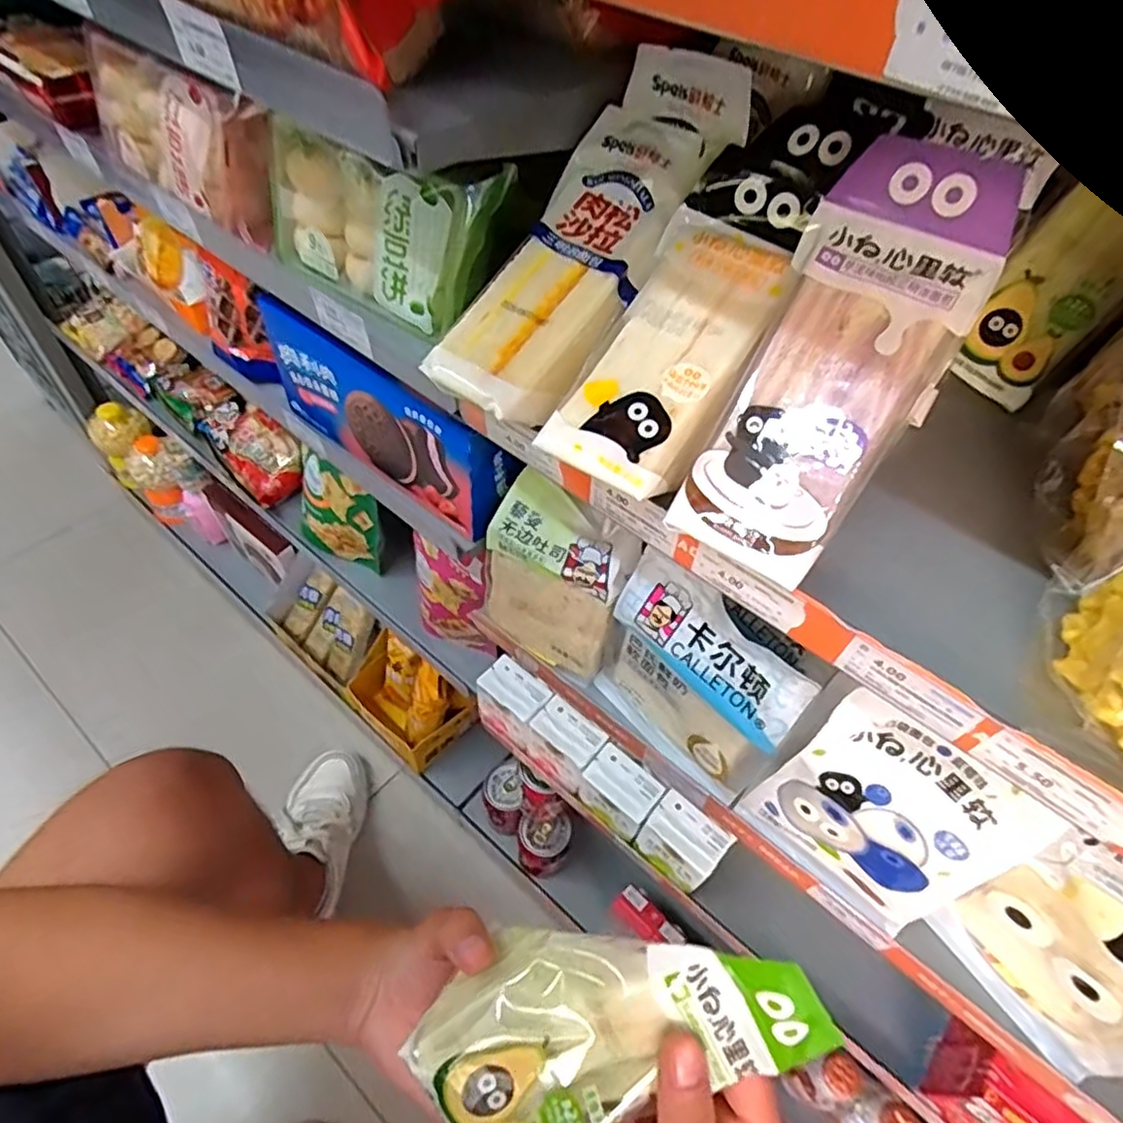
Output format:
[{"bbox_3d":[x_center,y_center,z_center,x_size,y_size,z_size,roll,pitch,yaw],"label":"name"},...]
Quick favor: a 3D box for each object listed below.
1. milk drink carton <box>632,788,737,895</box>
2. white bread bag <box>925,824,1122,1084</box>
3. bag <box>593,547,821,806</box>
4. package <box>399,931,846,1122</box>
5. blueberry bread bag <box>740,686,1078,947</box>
[{"bbox_3d":[0.104,0.248,0.575,0.066,0.067,0.051,38,58,22],"label":"milk drink carton"},{"bbox_3d":[0.279,0.209,0.348,0.033,0.156,0.105,-23,58,-21],"label":"white bread bag"},{"bbox_3d":[0.085,0.082,0.434,0.035,0.147,0.130,-34,62,-27],"label":"bag"},{"bbox_3d":[0.024,0.191,0.277,0.157,0.048,0.072,-19,89,9],"label":"package"},{"bbox_3d":[0.182,0.142,0.371,0.113,0.146,0.040,37,58,21],"label":"blueberry bread bag"}]

